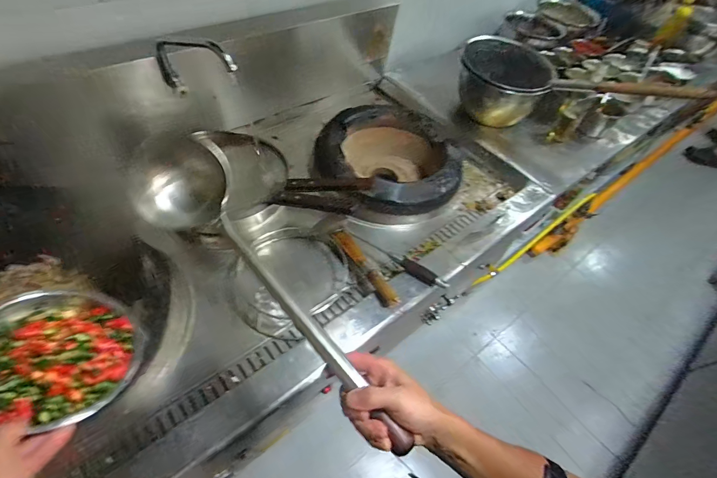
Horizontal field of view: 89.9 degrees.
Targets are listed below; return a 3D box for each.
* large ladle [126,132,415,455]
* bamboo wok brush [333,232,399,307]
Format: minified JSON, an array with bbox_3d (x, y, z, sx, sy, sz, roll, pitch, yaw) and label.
[{"bbox_3d":[-0.115,0.048,0.417,0.105,0.061,0.467,-35,75,-28],"label":"large ladle"},{"bbox_3d":[0.017,0.060,0.784,0.033,0.033,0.211,-27,59,-24],"label":"bamboo wok brush"}]

